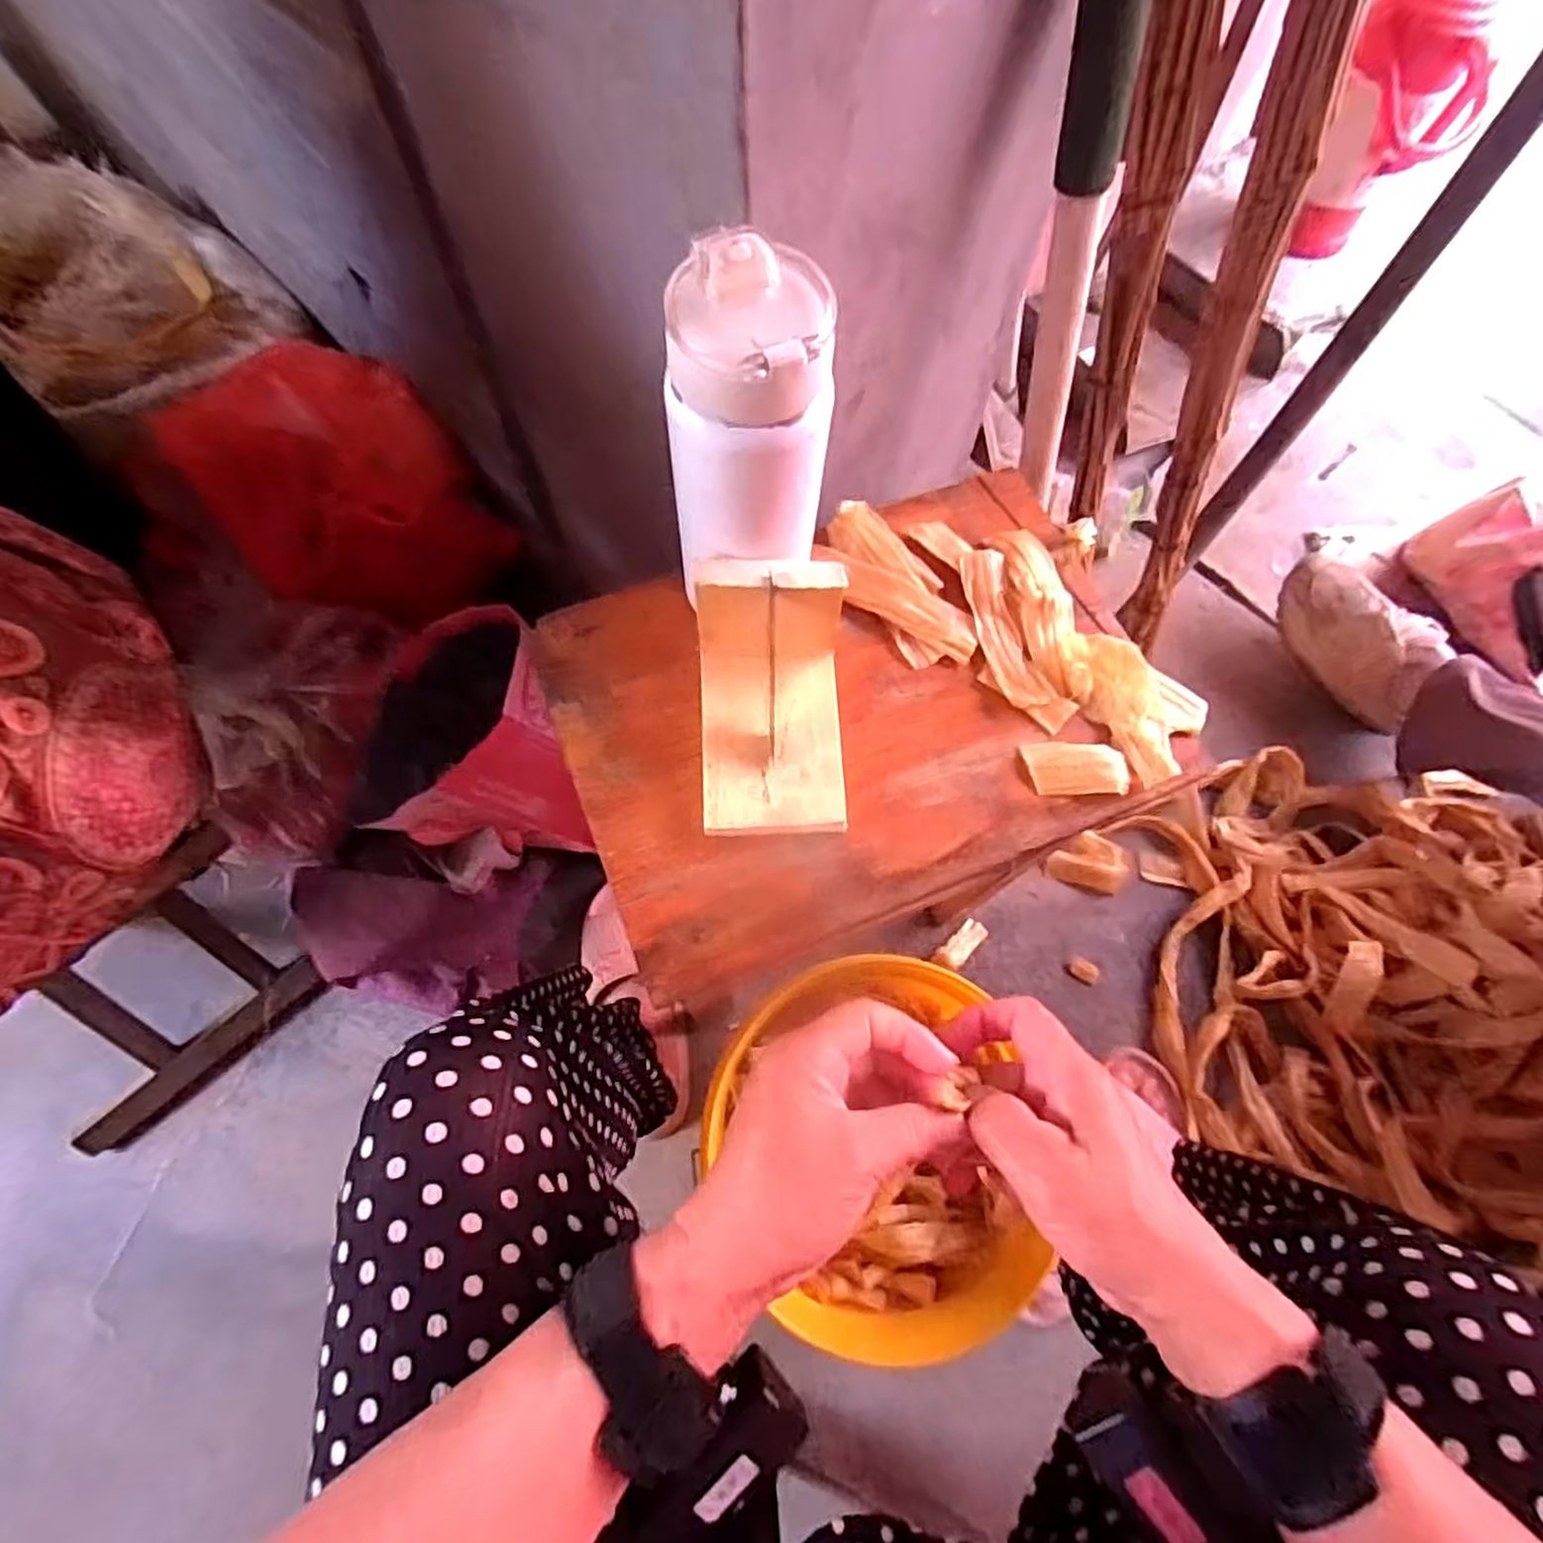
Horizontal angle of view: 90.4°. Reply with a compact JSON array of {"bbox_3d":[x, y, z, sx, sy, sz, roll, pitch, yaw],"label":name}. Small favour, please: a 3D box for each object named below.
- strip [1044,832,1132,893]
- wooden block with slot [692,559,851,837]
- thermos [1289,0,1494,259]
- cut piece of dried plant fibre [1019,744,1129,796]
[{"bbox_3d":[0.346,0.097,0.835,0.083,0.022,0.058,21,70,7],"label":"strip"},{"bbox_3d":[0.000,-0.036,0.396,0.076,0.074,0.121,-1,68,-1],"label":"wooden block with slot"},{"bbox_3d":[0.881,-0.930,1.070,0.118,0.365,0.172,-34,58,-31],"label":"thermos"},{"bbox_3d":[0.172,-0.002,0.432,0.055,0.009,0.031,0,68,-1],"label":"cut piece of dried plant fibre"}]

